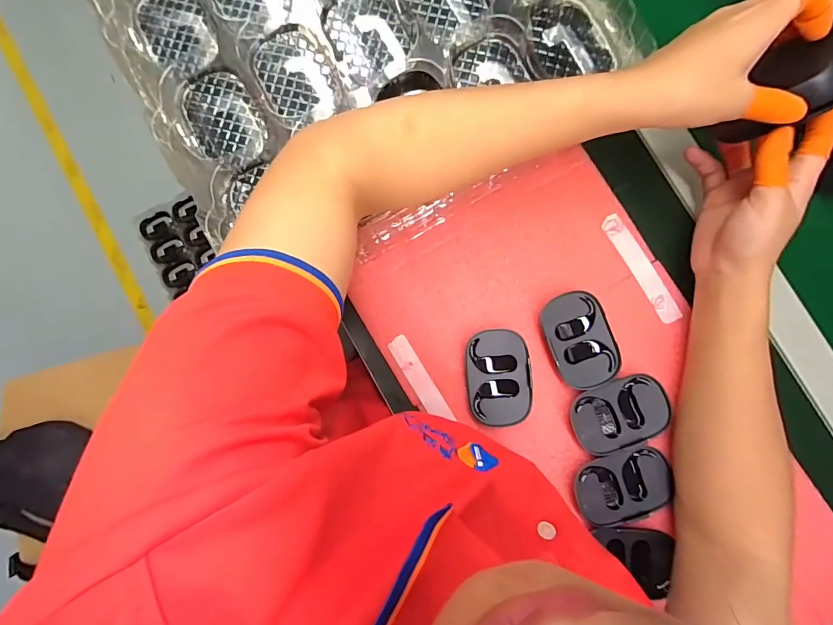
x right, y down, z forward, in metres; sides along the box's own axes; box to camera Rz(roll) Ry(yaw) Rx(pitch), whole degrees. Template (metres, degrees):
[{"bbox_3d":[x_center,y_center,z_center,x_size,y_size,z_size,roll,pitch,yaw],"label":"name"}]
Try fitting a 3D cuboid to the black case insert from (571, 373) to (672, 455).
[{"bbox_3d":[0.189,0.093,0.398,0.087,0.008,0.059,-18,85,0],"label":"black case insert"}]

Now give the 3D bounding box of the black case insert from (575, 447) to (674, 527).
[{"bbox_3d":[0.188,0.157,0.389,0.087,0.014,0.056,-16,85,0],"label":"black case insert"}]

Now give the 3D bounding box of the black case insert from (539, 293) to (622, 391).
[{"bbox_3d":[0.154,0.025,0.408,0.058,0.014,0.087,-20,85,0],"label":"black case insert"}]

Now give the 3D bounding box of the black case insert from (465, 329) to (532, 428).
[{"bbox_3d":[0.078,0.062,0.411,0.059,0.014,0.087,-3,85,1],"label":"black case insert"}]

